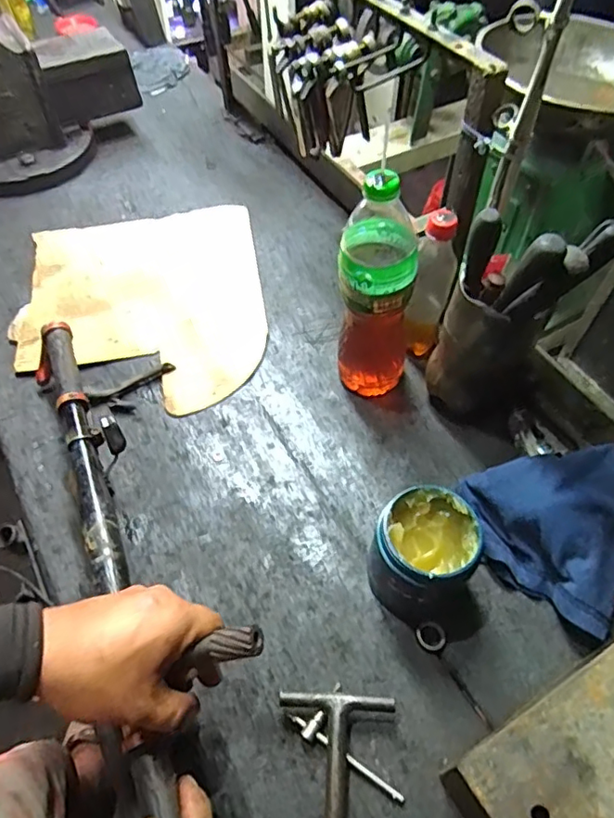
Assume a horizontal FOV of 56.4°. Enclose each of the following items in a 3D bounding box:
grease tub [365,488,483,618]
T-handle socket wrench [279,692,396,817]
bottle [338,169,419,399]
[{"bbox_3d":[0.105,0.137,0.530,0.085,0.101,0.093,0,54,0],"label":"grease tub"},{"bbox_3d":[0.022,0.300,0.460,0.092,0.028,0.125,2,54,2],"label":"T-handle socket wrench"},{"bbox_3d":[0.073,-0.124,0.613,0.080,0.271,0.083,3,54,2],"label":"bottle"}]

